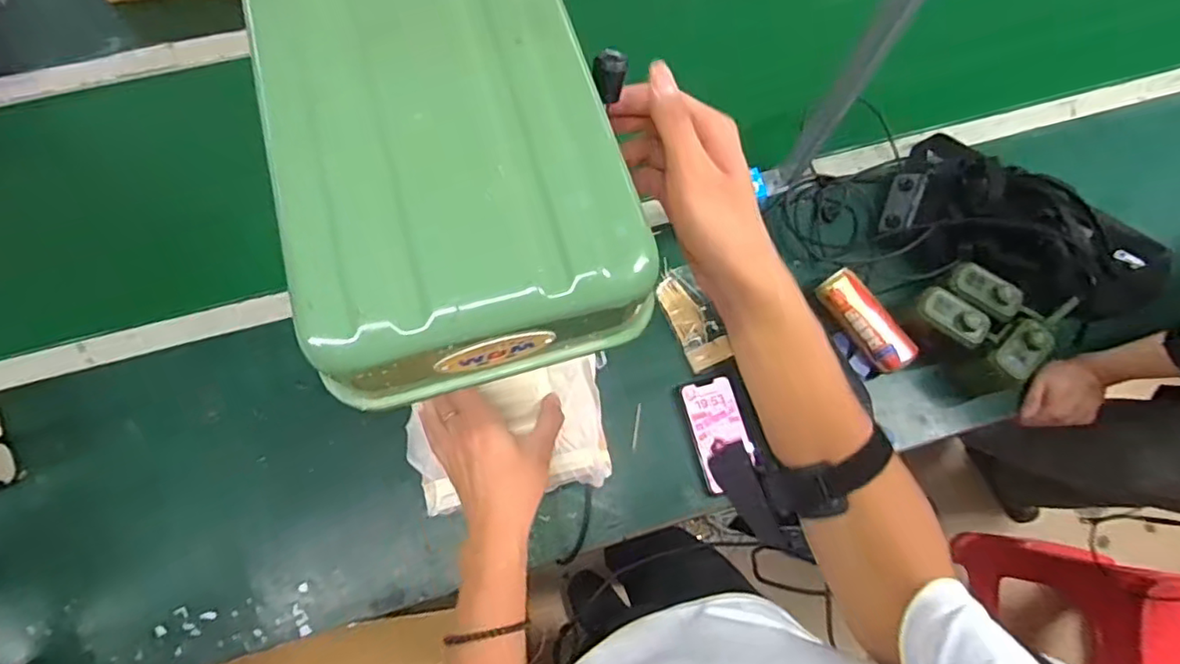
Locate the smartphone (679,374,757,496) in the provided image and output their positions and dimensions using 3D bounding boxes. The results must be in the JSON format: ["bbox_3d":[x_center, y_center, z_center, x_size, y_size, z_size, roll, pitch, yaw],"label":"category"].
[{"bbox_3d":[0.164,0.128,0.767,0.069,0.004,0.137,-19,72,12],"label":"smartphone"}]

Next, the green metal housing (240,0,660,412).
[{"bbox_3d":[-0.086,-0.155,0.284,0.137,0.058,0.367,-16,75,-6],"label":"green metal housing"}]

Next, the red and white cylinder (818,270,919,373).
[{"bbox_3d":[0.364,-0.014,0.798,0.049,0.045,0.147,-35,78,-11],"label":"red and white cylinder"}]

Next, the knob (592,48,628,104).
[{"bbox_3d":[0.011,-0.145,0.336,0.018,0.026,0.017,5,35,0],"label":"knob"}]

